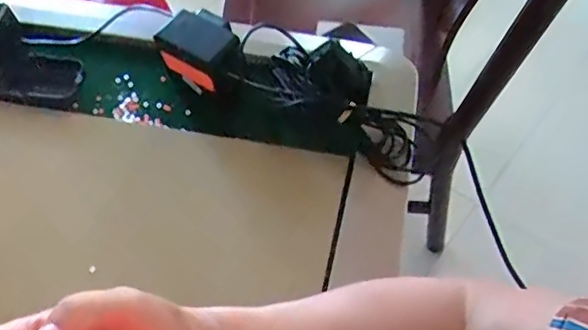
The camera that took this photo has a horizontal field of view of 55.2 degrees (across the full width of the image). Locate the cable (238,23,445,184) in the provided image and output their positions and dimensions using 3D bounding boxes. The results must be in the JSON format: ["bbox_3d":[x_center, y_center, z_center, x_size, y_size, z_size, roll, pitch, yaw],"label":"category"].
[{"bbox_3d":[0.045,-0.070,0.538,0.212,0.055,0.090,39,67,4],"label":"cable"}]

